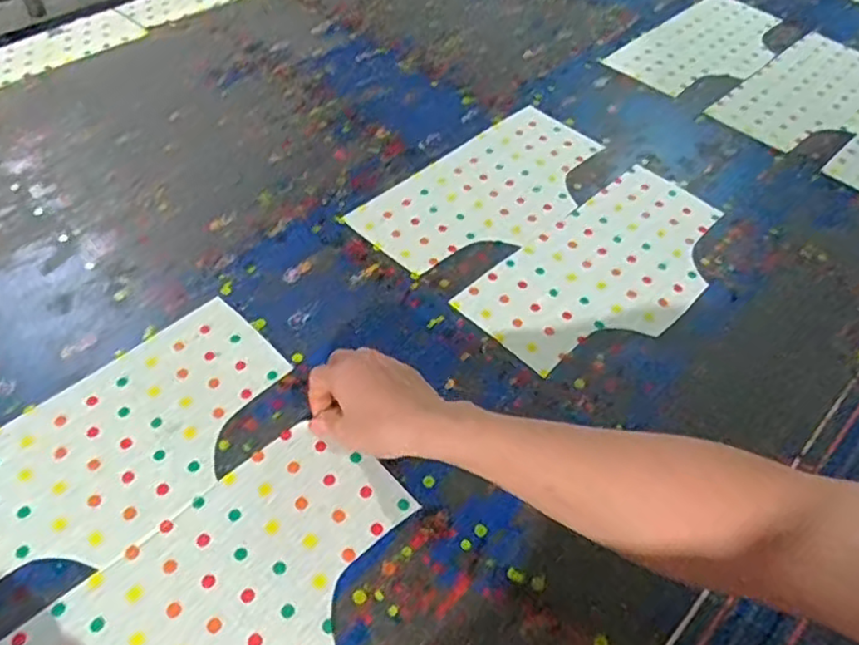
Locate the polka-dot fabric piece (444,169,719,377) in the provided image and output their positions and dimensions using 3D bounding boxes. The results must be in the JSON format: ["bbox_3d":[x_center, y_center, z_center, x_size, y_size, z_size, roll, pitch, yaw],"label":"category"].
[{"bbox_3d":[0.195,-0.062,0.690,0.164,0.007,0.316,37,57,26],"label":"polka-dot fabric piece"}]

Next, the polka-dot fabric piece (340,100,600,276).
[{"bbox_3d":[0.078,-0.156,0.763,0.163,0.007,0.318,38,57,26],"label":"polka-dot fabric piece"}]

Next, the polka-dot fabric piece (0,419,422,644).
[{"bbox_3d":[-0.153,0.205,0.463,0.310,0.009,0.161,-37,59,-26],"label":"polka-dot fabric piece"}]

